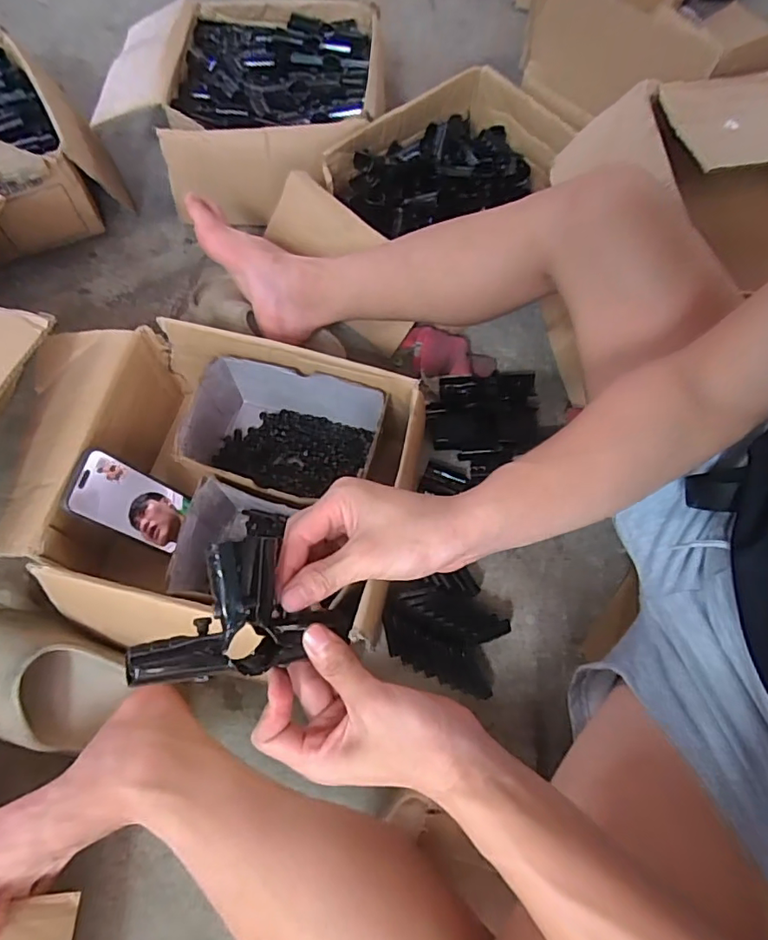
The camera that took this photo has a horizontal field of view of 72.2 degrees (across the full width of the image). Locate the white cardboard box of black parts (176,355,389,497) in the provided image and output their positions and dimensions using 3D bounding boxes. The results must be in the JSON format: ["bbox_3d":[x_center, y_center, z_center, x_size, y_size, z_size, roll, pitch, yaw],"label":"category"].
[{"bbox_3d":[-0.118,-0.030,0.625,0.208,0.096,0.139,14,66,3],"label":"white cardboard box of black parts"}]

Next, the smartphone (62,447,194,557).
[{"bbox_3d":[-0.269,0.035,0.565,0.008,0.129,0.070,-2,63,30],"label":"smartphone"}]

